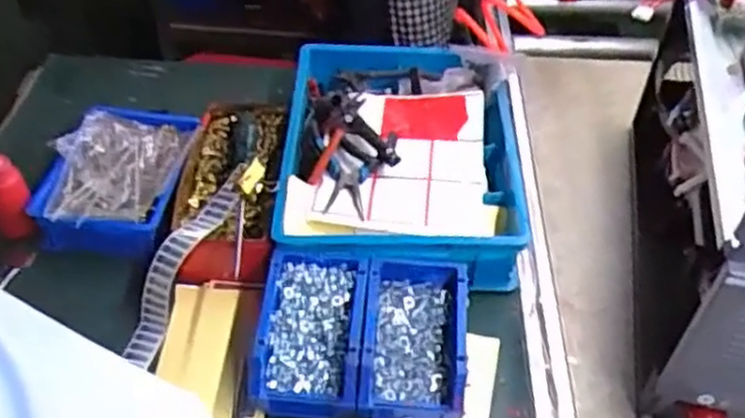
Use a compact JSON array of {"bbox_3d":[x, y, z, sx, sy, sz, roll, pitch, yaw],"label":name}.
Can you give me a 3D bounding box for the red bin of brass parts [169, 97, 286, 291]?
[{"bbox_3d":[-0.172,-0.033,0.889,0.113,0.085,0.251,1,45,-3],"label":"red bin of brass parts"}]

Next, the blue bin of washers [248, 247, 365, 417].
[{"bbox_3d":[-0.063,0.126,0.752,0.100,0.068,0.161,3,45,-1],"label":"blue bin of washers"}]

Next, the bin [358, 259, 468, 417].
[{"bbox_3d":[0.041,0.132,0.751,0.101,0.066,0.169,6,45,2],"label":"bin"}]

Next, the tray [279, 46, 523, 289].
[{"bbox_3d":[0.037,-0.075,0.911,0.275,0.092,0.357,4,45,2],"label":"tray"}]

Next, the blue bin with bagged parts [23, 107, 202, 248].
[{"bbox_3d":[-0.302,-0.035,0.890,0.144,0.076,0.205,4,45,3],"label":"blue bin with bagged parts"}]

